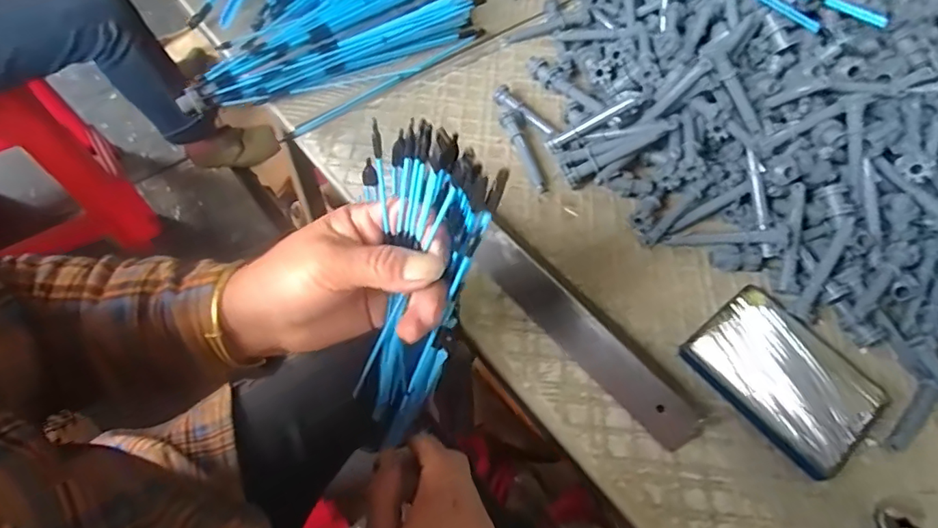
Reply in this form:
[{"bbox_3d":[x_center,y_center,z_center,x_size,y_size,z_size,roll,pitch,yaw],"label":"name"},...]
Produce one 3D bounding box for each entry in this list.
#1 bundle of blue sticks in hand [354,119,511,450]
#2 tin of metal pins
[{"bbox_3d":[-0.039,0.025,0.311,0.077,0.222,0.031,22,36,9],"label":"bundle of blue sticks in hand"},{"bbox_3d":[0.244,0.083,0.407,0.097,0.012,0.126,-35,68,-21],"label":"tin of metal pins"}]

